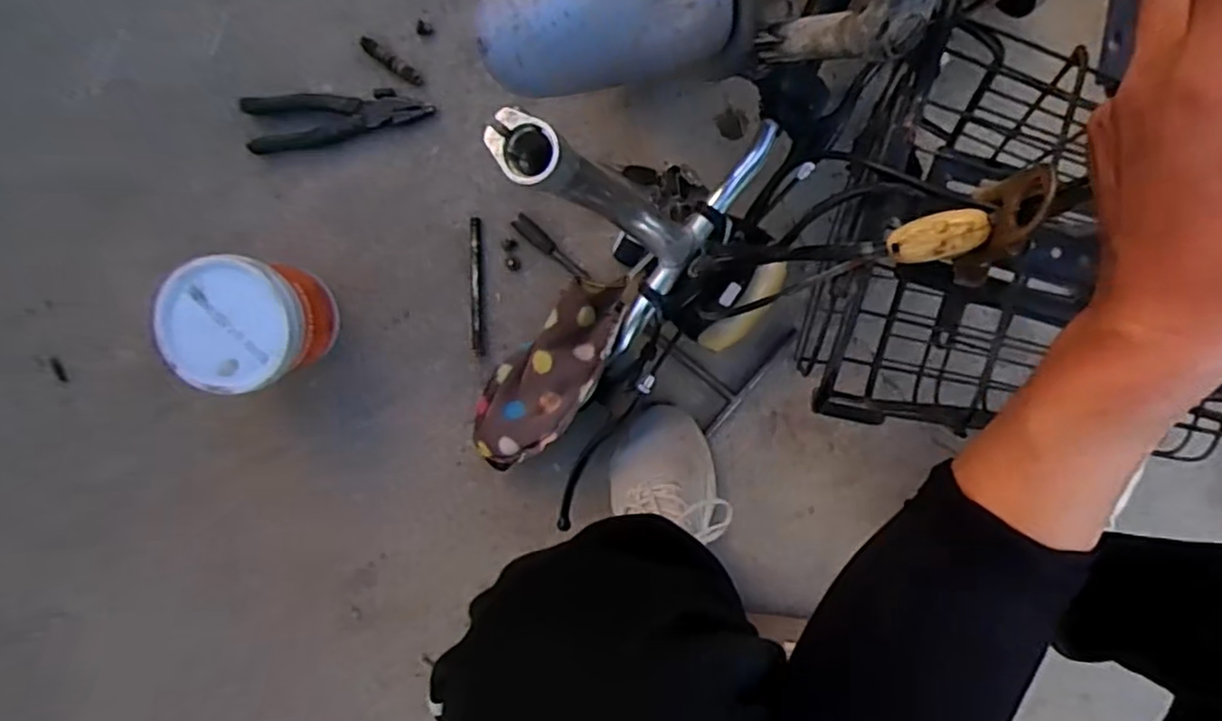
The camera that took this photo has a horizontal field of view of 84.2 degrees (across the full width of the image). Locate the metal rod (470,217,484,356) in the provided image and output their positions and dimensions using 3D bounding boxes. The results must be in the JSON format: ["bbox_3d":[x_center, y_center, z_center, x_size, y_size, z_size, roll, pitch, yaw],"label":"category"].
[{"bbox_3d":[-0.141,-0.077,0.710,0.012,0.008,0.142,0,96,2],"label":"metal rod"}]

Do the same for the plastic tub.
[{"bbox_3d":[-0.344,-0.038,0.658,0.110,0.134,0.119,0,96,2],"label":"plastic tub"}]

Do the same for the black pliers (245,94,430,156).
[{"bbox_3d":[-0.286,-0.249,0.700,0.198,0.013,0.054,-2,96,2],"label":"black pliers"}]

